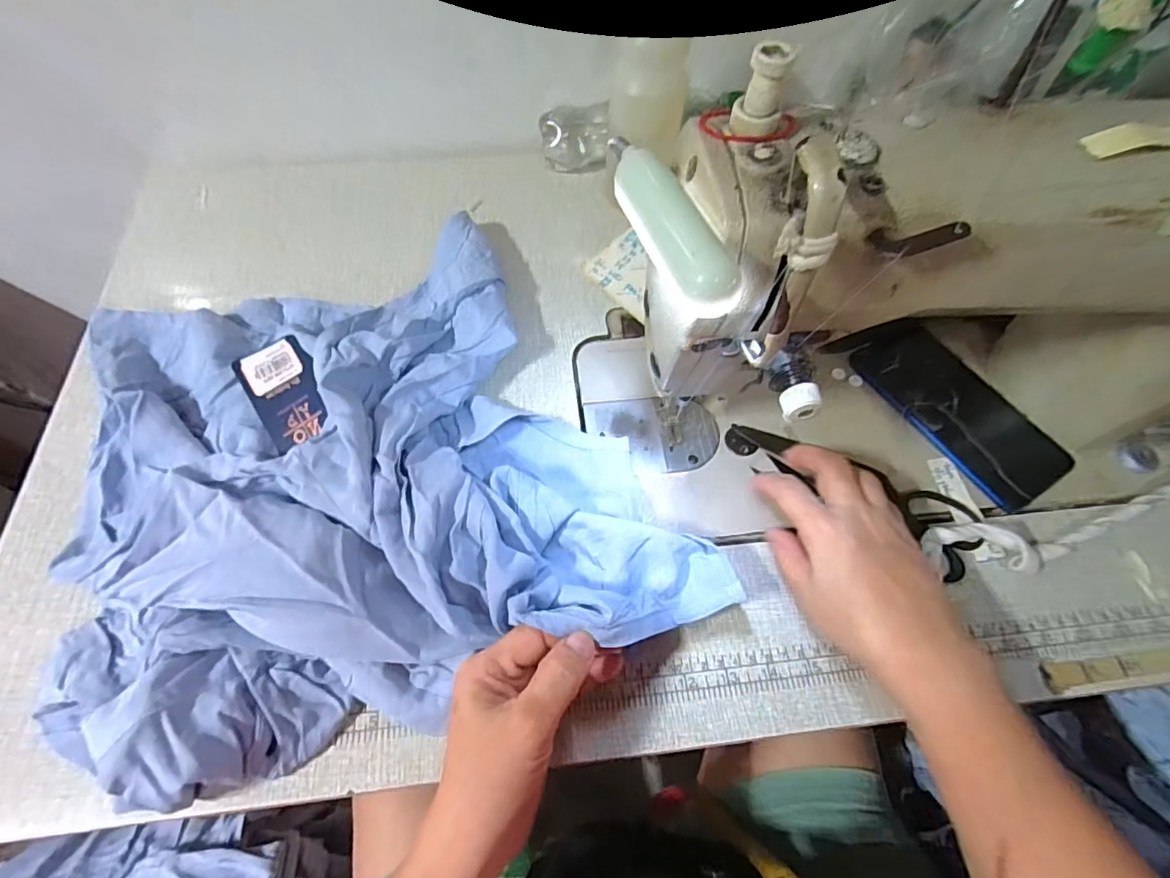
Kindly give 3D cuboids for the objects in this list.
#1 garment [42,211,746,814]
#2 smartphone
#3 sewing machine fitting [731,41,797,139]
[{"bbox_3d":[-0.138,0.005,0.361,0.359,0.058,0.332,-15,63,-10],"label":"garment"},{"bbox_3d":[0.283,-0.023,0.412,0.076,0.014,0.155,-29,66,-16],"label":"smartphone"},{"bbox_3d":[0.068,-0.132,0.209,0.018,0.026,0.017,14,62,6],"label":"sewing machine fitting"}]

